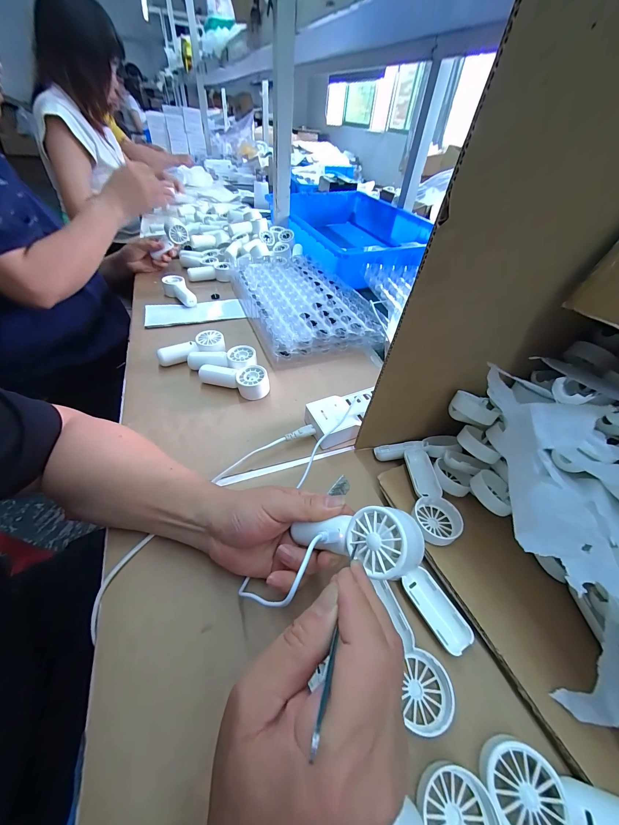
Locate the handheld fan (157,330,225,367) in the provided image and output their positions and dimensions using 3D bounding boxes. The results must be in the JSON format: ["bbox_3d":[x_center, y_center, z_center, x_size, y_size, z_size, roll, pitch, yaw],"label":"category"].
[{"bbox_3d":[-0.203,-0.110,0.501,0.110,0.037,0.054,-7,48,-13],"label":"handheld fan"}]

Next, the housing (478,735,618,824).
[{"bbox_3d":[0.169,0.248,0.182,0.105,0.024,0.045,12,46,4],"label":"housing"}]

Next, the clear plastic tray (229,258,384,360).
[{"bbox_3d":[-0.025,-0.248,0.639,0.236,0.052,0.403,-13,49,-18],"label":"clear plastic tray"}]

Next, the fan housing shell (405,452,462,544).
[{"bbox_3d":[0.137,0.090,0.326,0.043,0.020,0.112,7,46,0],"label":"fan housing shell"}]

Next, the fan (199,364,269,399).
[{"bbox_3d":[-0.117,-0.055,0.459,0.113,0.037,0.048,22,48,14],"label":"fan"}]

